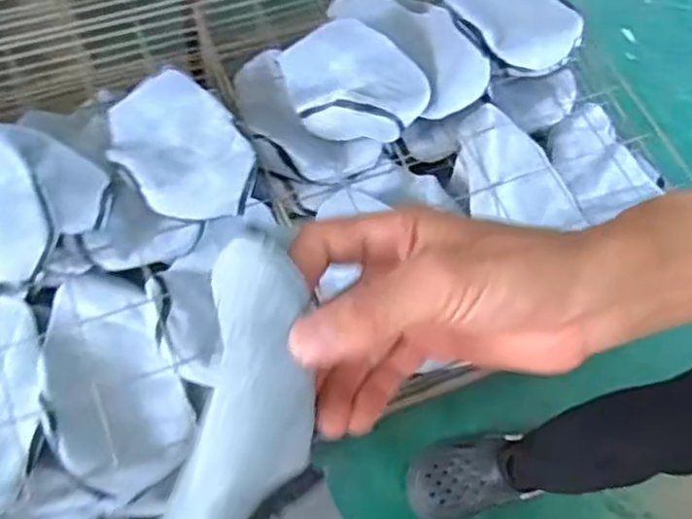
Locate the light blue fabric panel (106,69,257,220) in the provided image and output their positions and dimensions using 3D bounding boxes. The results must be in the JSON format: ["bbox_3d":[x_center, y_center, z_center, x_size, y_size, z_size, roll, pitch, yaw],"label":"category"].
[{"bbox_3d":[-0.238,-0.167,0.994,0.174,0.050,0.274,-35,71,-18],"label":"light blue fabric panel"}]

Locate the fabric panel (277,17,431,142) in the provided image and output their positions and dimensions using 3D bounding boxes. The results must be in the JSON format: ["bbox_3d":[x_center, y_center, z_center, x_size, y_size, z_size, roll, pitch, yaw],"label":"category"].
[{"bbox_3d":[0.013,-0.282,1.047,0.215,0.064,0.211,2,64,-2],"label":"fabric panel"}]

